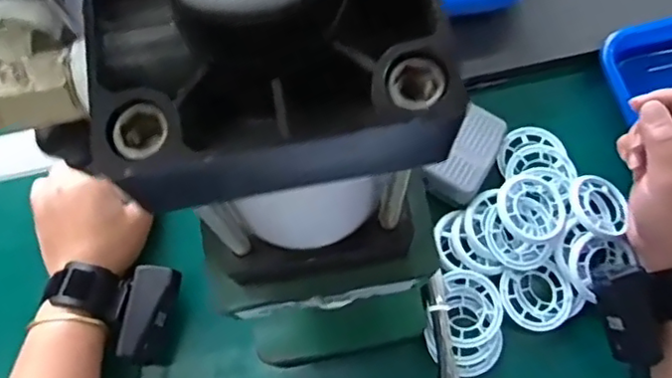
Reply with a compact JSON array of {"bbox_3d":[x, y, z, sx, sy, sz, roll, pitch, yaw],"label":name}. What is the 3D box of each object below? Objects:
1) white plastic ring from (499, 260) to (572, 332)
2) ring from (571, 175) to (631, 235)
[{"bbox_3d":[0.155,0.084,0.472,0.053,0.012,0.049,0,72,1],"label":"white plastic ring"},{"bbox_3d":[0.208,0.014,0.487,0.047,0.009,0.048,9,59,-16],"label":"ring"}]

